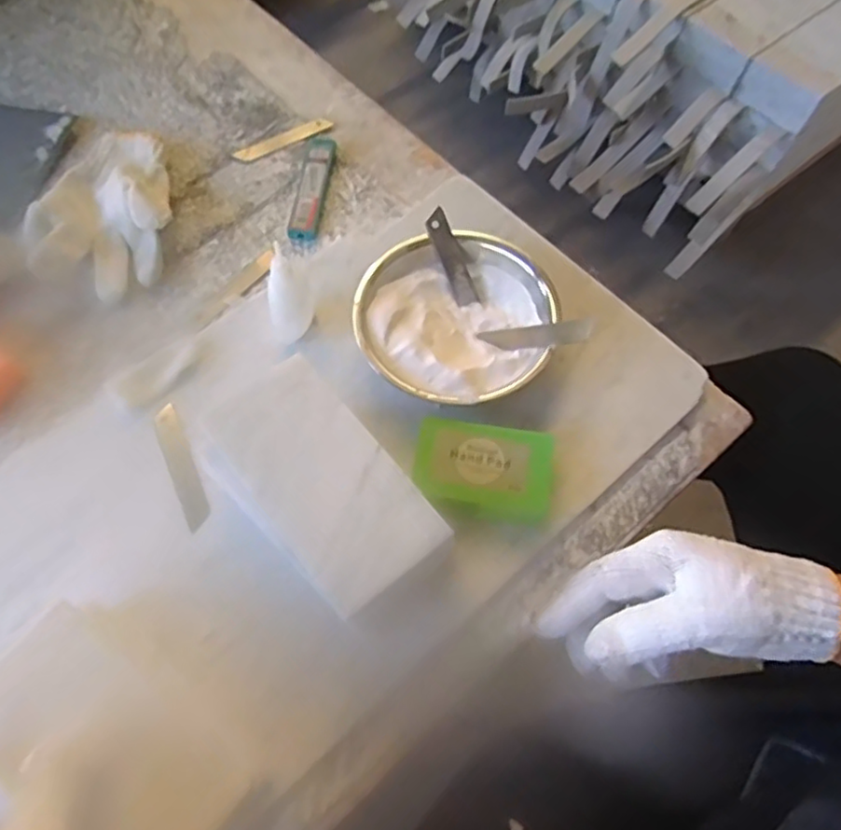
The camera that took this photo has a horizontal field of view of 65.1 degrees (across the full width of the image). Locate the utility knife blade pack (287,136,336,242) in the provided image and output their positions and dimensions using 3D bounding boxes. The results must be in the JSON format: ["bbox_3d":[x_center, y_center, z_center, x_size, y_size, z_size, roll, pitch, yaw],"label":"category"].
[{"bbox_3d":[-0.100,-0.206,0.602,0.027,0.013,0.121,8,66,2],"label":"utility knife blade pack"}]

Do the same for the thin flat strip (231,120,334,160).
[{"bbox_3d":[-0.131,-0.267,0.638,0.098,0.004,0.016,-28,77,-15],"label":"thin flat strip"}]

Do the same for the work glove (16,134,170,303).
[{"bbox_3d":[-0.277,-0.181,0.571,0.117,0.048,0.179,-15,68,-9],"label":"work glove"}]

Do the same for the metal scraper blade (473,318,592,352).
[{"bbox_3d":[0.086,-0.059,0.498,0.084,0.009,0.017,-4,65,18],"label":"metal scraper blade"}]

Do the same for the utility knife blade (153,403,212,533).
[{"bbox_3d":[-0.171,0.037,0.472,0.018,0.006,0.094,-23,69,-11],"label":"utility knife blade"}]

